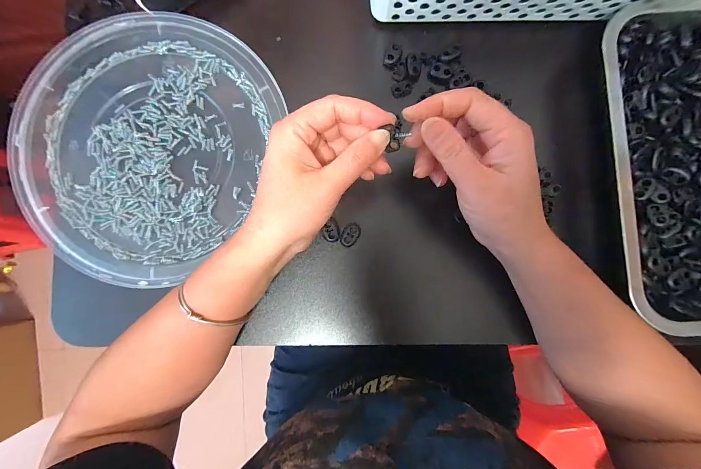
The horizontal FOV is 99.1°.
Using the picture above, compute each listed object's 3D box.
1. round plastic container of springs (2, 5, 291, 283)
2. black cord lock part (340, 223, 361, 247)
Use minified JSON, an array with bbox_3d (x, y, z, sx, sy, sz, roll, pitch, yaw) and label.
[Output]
[{"bbox_3d":[-0.187,-0.084,0.269,0.213,0.022,0.231,0,86,2],"label":"round plastic container of springs"},{"bbox_3d":[0.000,0.000,0.266,0.014,0.004,0.023,26,87,4],"label":"black cord lock part"}]

